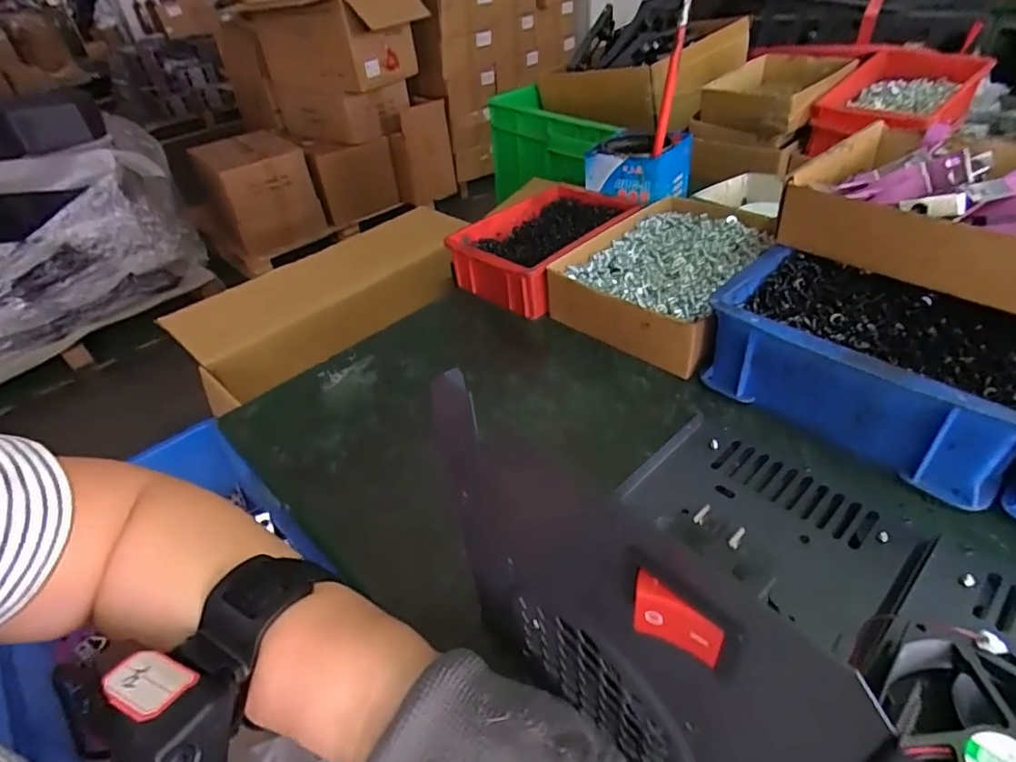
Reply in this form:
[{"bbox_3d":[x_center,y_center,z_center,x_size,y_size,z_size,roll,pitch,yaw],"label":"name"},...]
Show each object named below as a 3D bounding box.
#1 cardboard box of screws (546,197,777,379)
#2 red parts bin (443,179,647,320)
[{"bbox_3d":[0.169,-0.111,0.558,0.165,0.056,0.238,25,49,33],"label":"cardboard box of screws"},{"bbox_3d":[0.042,-0.153,0.624,0.128,0.062,0.204,25,49,33],"label":"red parts bin"}]

